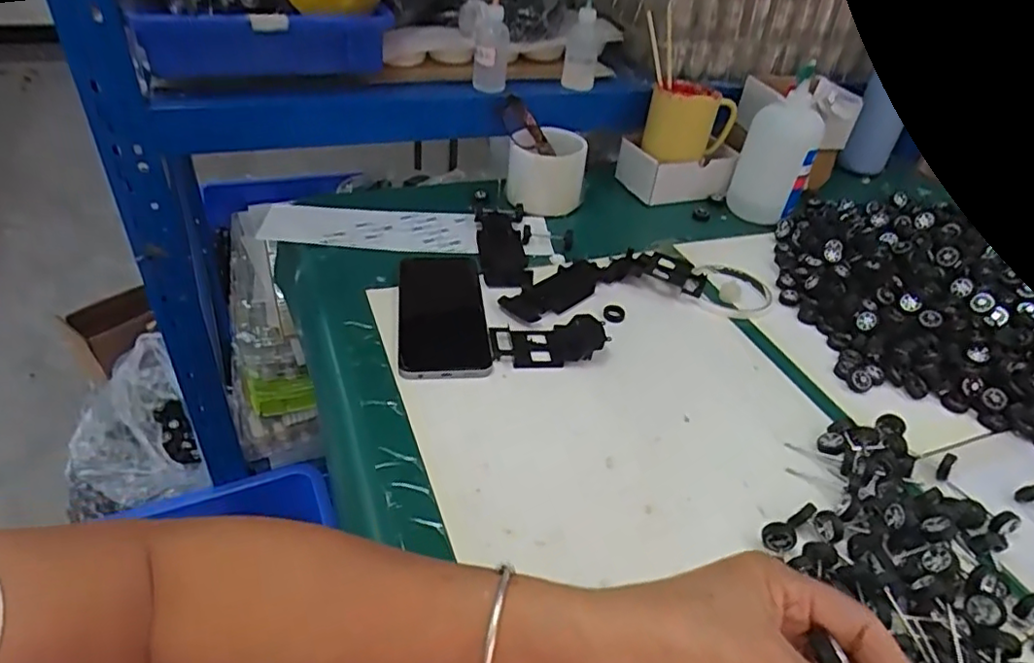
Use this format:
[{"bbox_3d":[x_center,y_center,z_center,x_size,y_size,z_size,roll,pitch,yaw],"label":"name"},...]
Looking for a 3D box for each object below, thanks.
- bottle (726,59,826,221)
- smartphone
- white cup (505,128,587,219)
[{"bbox_3d":[0.302,-0.208,0.710,0.076,0.160,0.060,19,40,14],"label":"bottle"},{"bbox_3d":[-0.066,-0.023,0.543,0.074,0.011,0.172,0,39,-10],"label":"smartphone"},{"bbox_3d":[0.033,-0.179,0.691,0.089,0.078,0.075,10,39,2],"label":"white cup"}]

